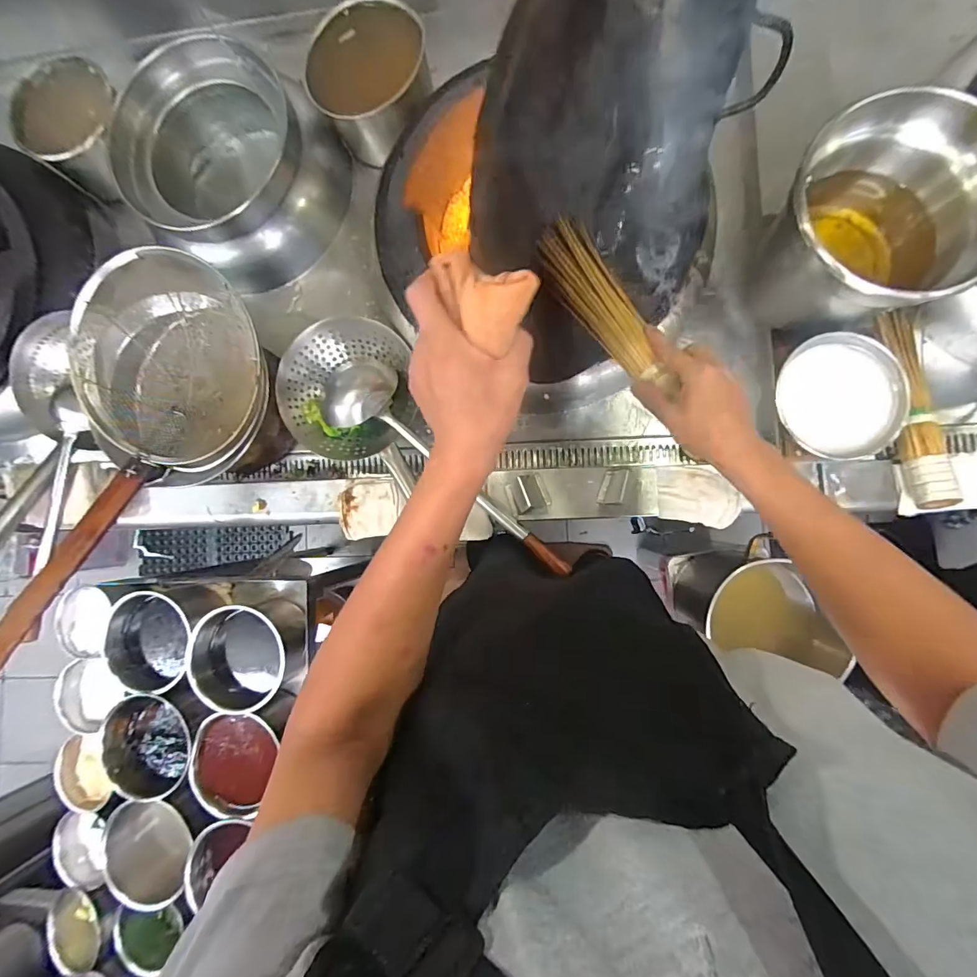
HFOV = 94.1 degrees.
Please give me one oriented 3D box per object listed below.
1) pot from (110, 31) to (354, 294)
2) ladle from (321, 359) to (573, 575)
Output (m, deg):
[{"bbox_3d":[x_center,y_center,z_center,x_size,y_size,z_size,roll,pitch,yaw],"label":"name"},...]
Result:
[{"bbox_3d":[-0.442,-0.558,0.810,0.257,0.214,0.324,40,91,8],"label":"pot"},{"bbox_3d":[-0.070,-0.043,0.726,0.502,0.042,0.123,39,91,8],"label":"ladle"}]

